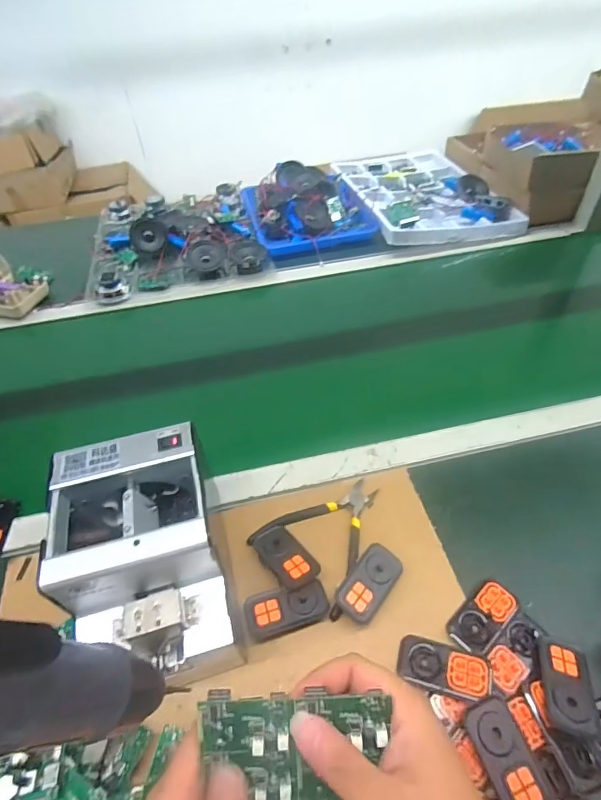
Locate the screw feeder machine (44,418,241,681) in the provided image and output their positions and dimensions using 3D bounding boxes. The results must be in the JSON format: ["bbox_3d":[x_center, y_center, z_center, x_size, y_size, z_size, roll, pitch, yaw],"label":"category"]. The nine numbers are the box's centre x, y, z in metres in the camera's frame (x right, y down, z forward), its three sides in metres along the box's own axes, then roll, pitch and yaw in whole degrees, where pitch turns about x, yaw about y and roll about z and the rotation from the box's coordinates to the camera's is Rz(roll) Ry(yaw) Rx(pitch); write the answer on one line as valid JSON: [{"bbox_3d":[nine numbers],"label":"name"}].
[{"bbox_3d":[-0.131,0.141,0.386,0.122,0.142,0.171,-13,48,-8],"label":"screw feeder machine"}]

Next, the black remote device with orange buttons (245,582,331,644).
[{"bbox_3d":[-0.012,0.198,0.413,0.075,0.025,0.037,-15,48,-9],"label":"black remote device with orange buttons"}]

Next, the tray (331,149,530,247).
[{"bbox_3d":[0.269,-0.498,1.019,0.321,0.039,0.494,-8,48,-3],"label":"tray"}]

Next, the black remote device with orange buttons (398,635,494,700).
[{"bbox_3d":[0.123,0.230,0.374,0.074,0.013,0.036,11,49,14],"label":"black remote device with orange buttons"}]

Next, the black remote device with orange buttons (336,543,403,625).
[{"bbox_3d":[0.066,0.176,0.420,0.039,0.014,0.075,41,54,11],"label":"black remote device with orange buttons"}]

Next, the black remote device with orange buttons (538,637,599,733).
[{"bbox_3d":[0.222,0.235,0.362,0.038,0.015,0.070,12,50,14],"label":"black remote device with orange buttons"}]

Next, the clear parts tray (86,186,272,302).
[{"bbox_3d":[-0.272,-0.363,0.931,0.343,0.055,0.391,-14,48,-9],"label":"clear parts tray"}]

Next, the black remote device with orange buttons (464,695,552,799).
[{"bbox_3d":[0.157,0.271,0.331,0.036,0.011,0.072,-15,48,-10],"label":"black remote device with orange buttons"}]

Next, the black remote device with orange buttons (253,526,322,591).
[{"bbox_3d":[-0.016,0.158,0.443,0.038,0.023,0.073,-30,52,-22],"label":"black remote device with orange buttons"}]

